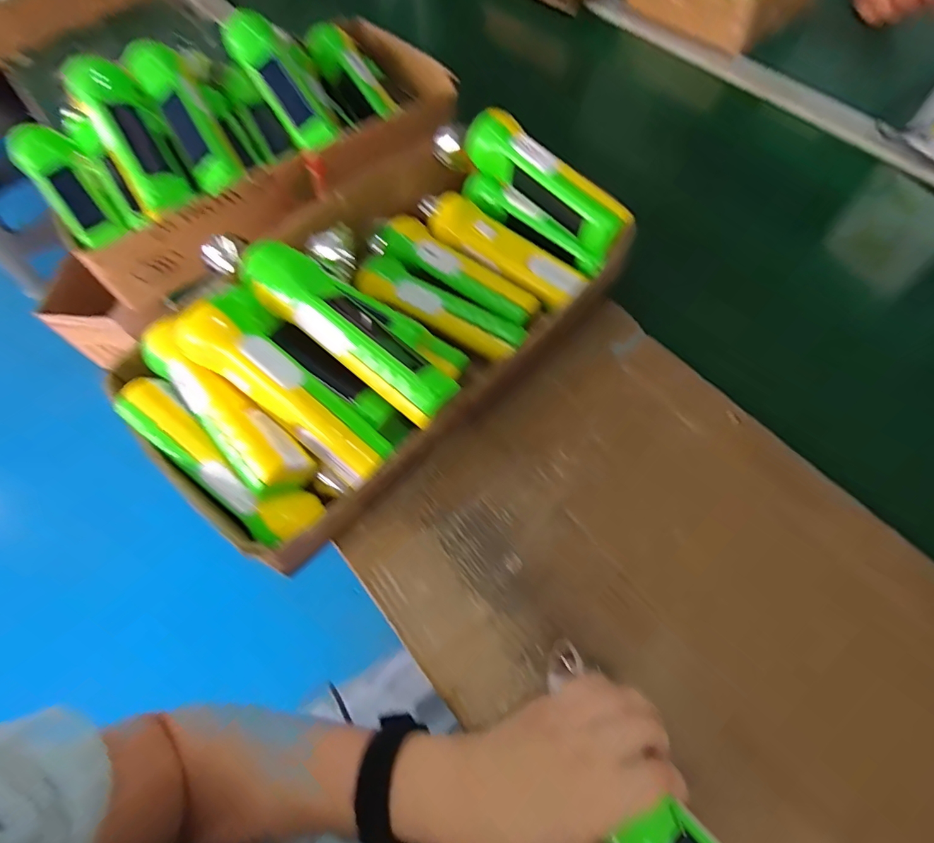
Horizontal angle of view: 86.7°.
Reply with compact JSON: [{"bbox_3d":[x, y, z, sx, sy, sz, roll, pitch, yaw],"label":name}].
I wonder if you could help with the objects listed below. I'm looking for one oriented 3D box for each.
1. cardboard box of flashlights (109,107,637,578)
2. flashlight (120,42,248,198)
[{"bbox_3d":[-0.075,-0.096,0.428,0.399,0.119,0.248,-41,68,-16],"label":"cardboard box of flashlights"},{"bbox_3d":[-0.275,-0.298,0.490,0.052,0.043,0.167,-31,88,-12],"label":"flashlight"}]

